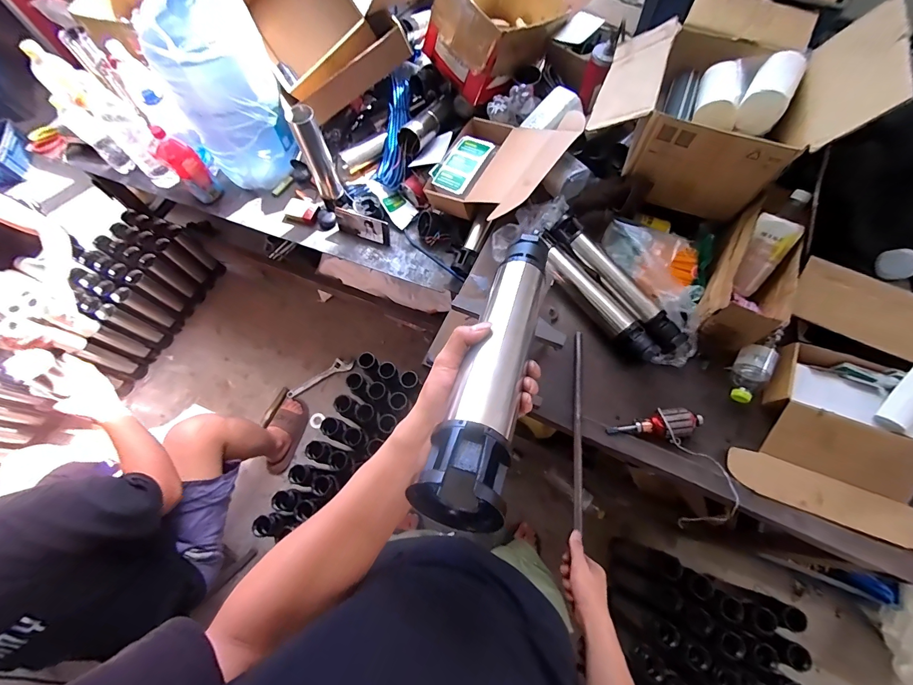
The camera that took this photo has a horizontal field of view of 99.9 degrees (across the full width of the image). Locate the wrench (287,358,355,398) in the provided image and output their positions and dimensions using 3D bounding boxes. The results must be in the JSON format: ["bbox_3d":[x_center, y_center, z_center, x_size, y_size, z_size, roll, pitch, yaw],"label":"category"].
[{"bbox_3d":[-0.557,0.139,1.575,0.285,0.024,0.062,-28,70,-9],"label":"wrench"}]

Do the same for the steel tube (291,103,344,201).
[{"bbox_3d":[-0.359,-0.484,0.997,0.053,0.250,0.052,-1,68,1],"label":"steel tube"}]

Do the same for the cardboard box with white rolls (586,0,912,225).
[{"bbox_3d":[0.531,-0.541,0.778,0.419,0.238,0.443,19,70,9],"label":"cardboard box with white rolls"}]

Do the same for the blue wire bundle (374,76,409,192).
[{"bbox_3d":[-0.175,-0.608,1.106,0.090,0.072,0.325,7,87,4],"label":"blue wire bundle"}]

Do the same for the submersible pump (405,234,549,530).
[{"bbox_3d":[0.050,0.001,0.394,0.063,0.059,0.352,16,48,8],"label":"submersible pump"}]

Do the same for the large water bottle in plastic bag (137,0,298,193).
[{"bbox_3d":[-0.614,-0.690,1.024,0.284,0.431,0.245,-35,71,-11],"label":"large water bottle in plastic bag"}]

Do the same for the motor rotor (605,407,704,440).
[{"bbox_3d":[0.385,0.159,0.749,0.174,0.043,0.054,-2,68,1],"label":"motor rotor"}]

